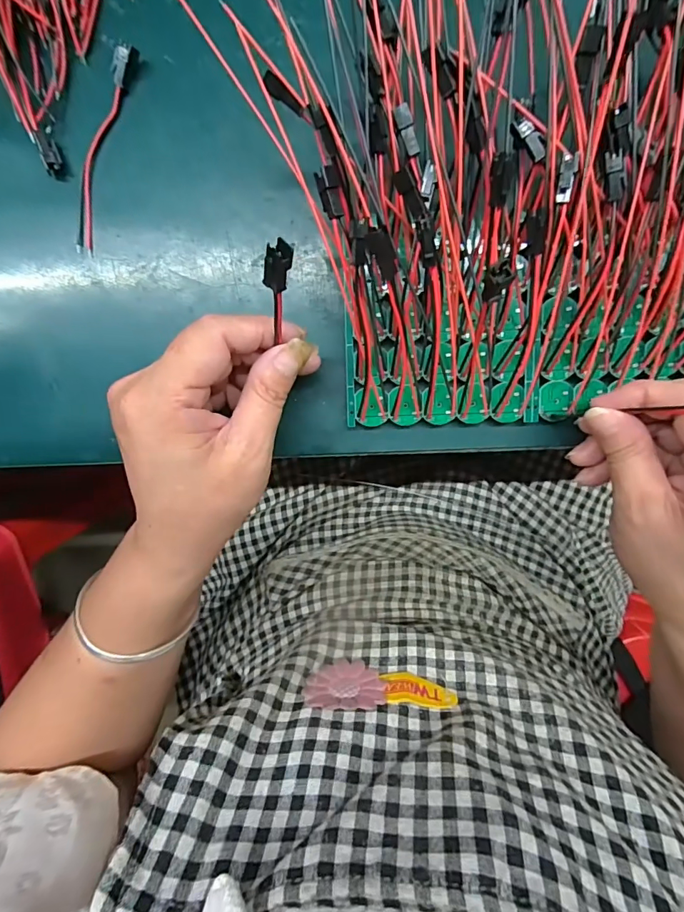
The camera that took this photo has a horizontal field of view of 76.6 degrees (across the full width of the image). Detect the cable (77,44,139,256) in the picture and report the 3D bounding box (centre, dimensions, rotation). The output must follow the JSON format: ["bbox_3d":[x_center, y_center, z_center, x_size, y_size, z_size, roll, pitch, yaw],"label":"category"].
[{"bbox_3d":[-0.127,-0.158,0.224,0.016,0.012,0.100,20,97,-2],"label":"cable"}]

